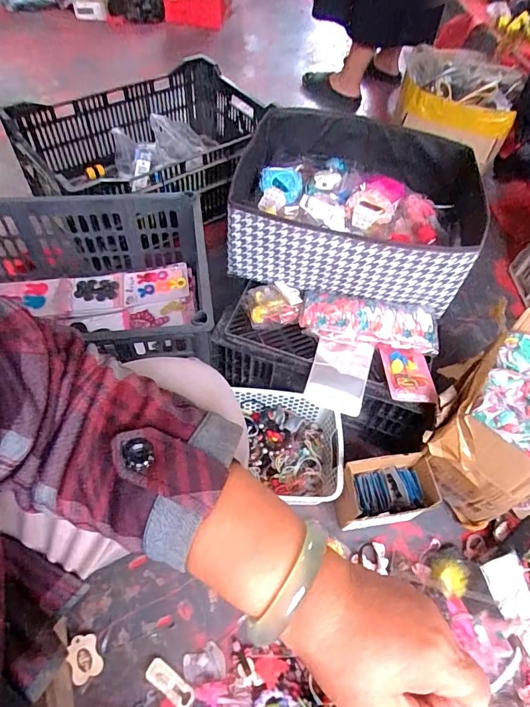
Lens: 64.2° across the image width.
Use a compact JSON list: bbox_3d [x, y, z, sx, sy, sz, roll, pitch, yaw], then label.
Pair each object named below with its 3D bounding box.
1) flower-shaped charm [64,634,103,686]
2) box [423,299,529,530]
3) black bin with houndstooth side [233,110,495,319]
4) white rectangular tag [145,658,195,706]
[{"bbox_3d":[-0.262,0.441,0.613,0.043,0.006,0.058,0,47,-45],"label":"flower-shaped charm"},{"bbox_3d":[0.423,0.100,0.739,0.201,0.231,0.342,34,60,17],"label":"box"},{"bbox_3d":[0.163,-0.282,0.804,0.417,0.155,0.374,12,56,4],"label":"black bin with houndstooth side"},{"bbox_3d":[-0.136,0.476,0.609,0.078,0.005,0.030,32,60,16],"label":"white rectangular tag"}]

